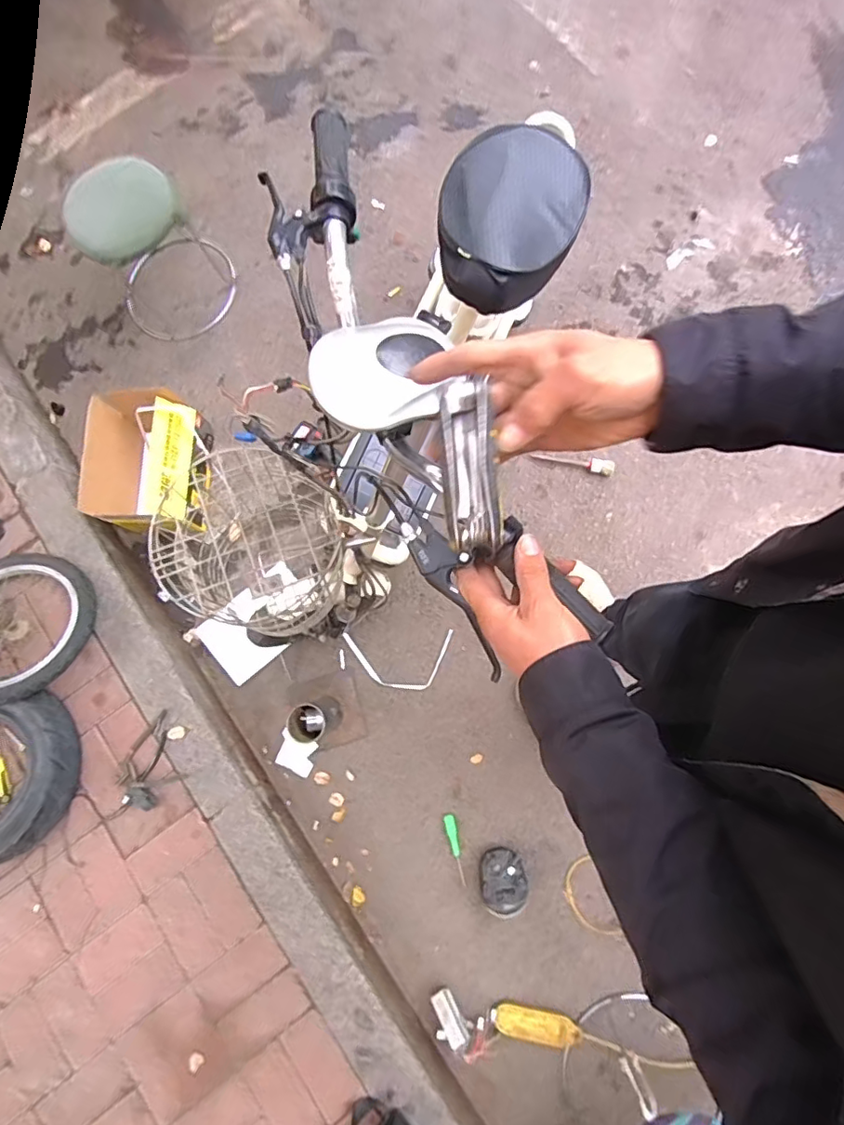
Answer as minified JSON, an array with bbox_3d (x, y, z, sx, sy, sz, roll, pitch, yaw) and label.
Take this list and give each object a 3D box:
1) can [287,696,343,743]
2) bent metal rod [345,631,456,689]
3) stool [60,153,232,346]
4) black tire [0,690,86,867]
[{"bbox_3d":[-0.259,0.381,1.314,0.106,0.196,0.092,-32,80,-2],"label":"can"},{"bbox_3d":[-0.063,0.261,1.432,0.287,0.015,0.151,-2,82,4],"label":"bent metal rod"},{"bbox_3d":[-0.714,-0.842,1.447,0.258,0.359,0.325,41,85,9],"label":"stool"},{"bbox_3d":[-0.986,0.481,1.228,0.382,0.115,0.363,0,78,1],"label":"black tire"}]

